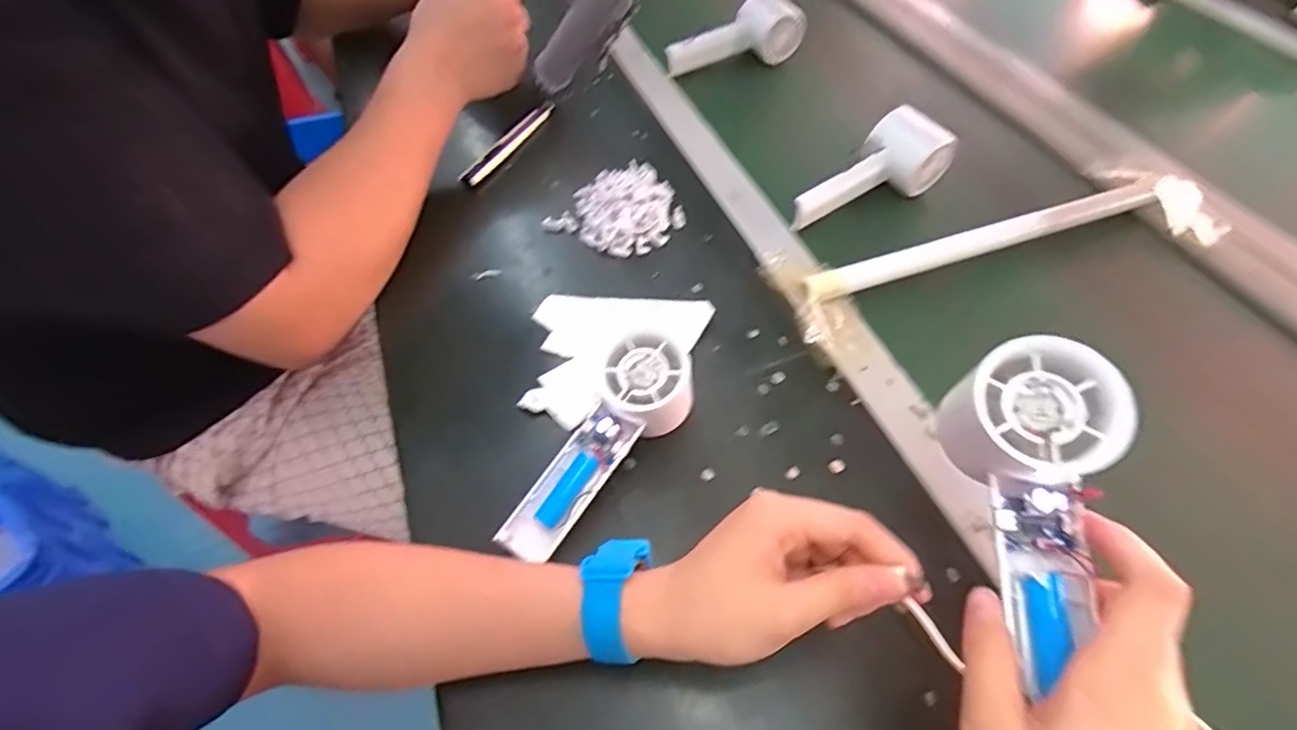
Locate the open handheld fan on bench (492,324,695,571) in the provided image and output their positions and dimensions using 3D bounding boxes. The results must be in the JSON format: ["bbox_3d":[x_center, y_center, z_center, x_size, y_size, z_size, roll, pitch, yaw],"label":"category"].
[{"bbox_3d":[-0.028,0.054,0.368,0.054,0.048,0.158,35,83,22],"label":"open handheld fan on bench"}]

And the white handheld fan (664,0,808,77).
[{"bbox_3d":[0.097,-0.373,0.663,0.162,0.054,0.053,-22,57,-14],"label":"white handheld fan"}]

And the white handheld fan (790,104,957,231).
[{"bbox_3d":[0.189,-0.165,0.517,0.152,0.055,0.052,-30,59,-5],"label":"white handheld fan"}]

